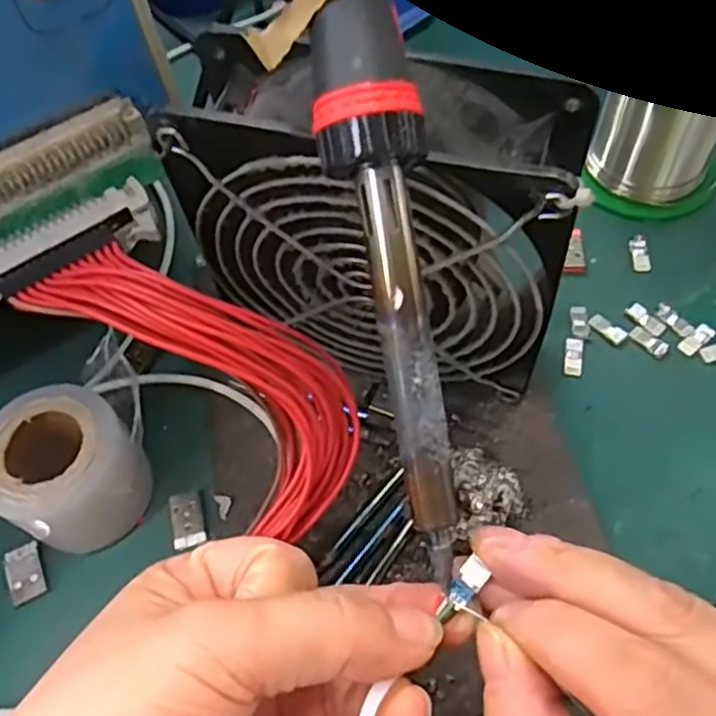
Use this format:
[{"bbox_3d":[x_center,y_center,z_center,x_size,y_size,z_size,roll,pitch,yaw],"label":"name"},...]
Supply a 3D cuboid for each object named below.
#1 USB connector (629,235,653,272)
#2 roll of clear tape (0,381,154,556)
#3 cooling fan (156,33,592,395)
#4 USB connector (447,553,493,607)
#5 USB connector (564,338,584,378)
[{"bbox_3d":[0.122,-0.046,0.304,0.008,0.004,0.018,-3,60,2],"label":"USB connector"},{"bbox_3d":[-0.102,0.039,0.249,0.047,0.039,0.046,-2,60,3],"label":"roll of clear tape"},{"bbox_3d":[0.008,-0.035,0.236,0.119,0.122,0.054,17,62,13],"label":"cooling fan"},{"bbox_3d":[0.027,0.055,0.175,0.006,0.004,0.011,34,67,21],"label":"USB connector"},{"bbox_3d":[0.086,-0.001,0.281,0.007,0.004,0.017,9,61,9],"label":"USB connector"}]

